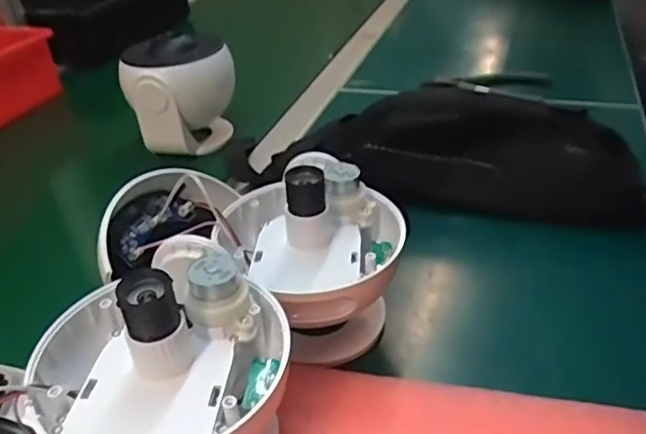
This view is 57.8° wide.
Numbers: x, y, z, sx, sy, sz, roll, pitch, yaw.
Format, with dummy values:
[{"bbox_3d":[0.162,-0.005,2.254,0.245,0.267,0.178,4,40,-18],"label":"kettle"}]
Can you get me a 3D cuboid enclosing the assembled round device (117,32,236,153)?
[{"bbox_3d":[-0.150,-0.126,0.629,0.113,0.111,0.093,-16,35,-17],"label":"assembled round device"}]

